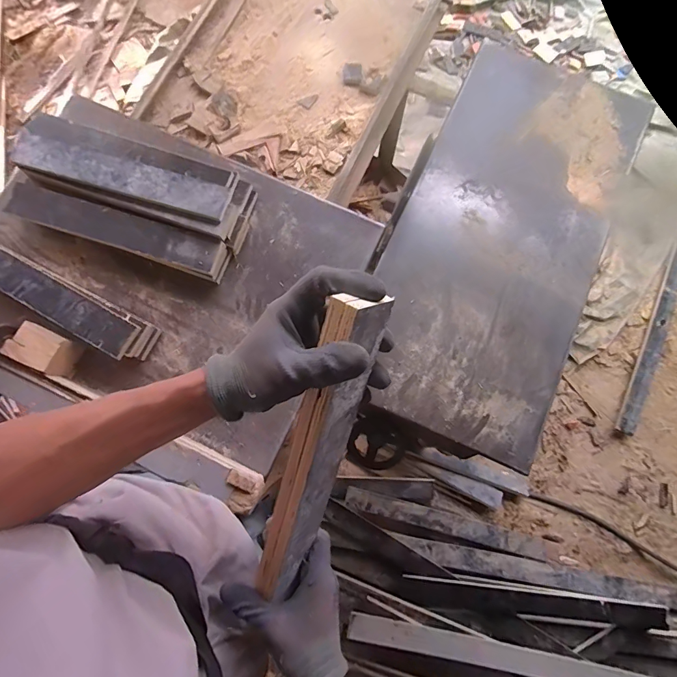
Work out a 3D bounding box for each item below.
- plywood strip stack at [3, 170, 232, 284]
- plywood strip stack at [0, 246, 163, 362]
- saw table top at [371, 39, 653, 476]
[{"bbox_3d":[-0.416,-0.201,0.741,0.415,0.050,0.072,18,76,4],"label":"plywood strip stack"},{"bbox_3d":[-0.514,-0.082,0.705,0.420,0.047,0.078,28,79,7],"label":"plywood strip stack"},{"bbox_3d":[0.316,-0.200,0.767,0.381,0.020,0.786,26,79,6],"label":"saw table top"}]

